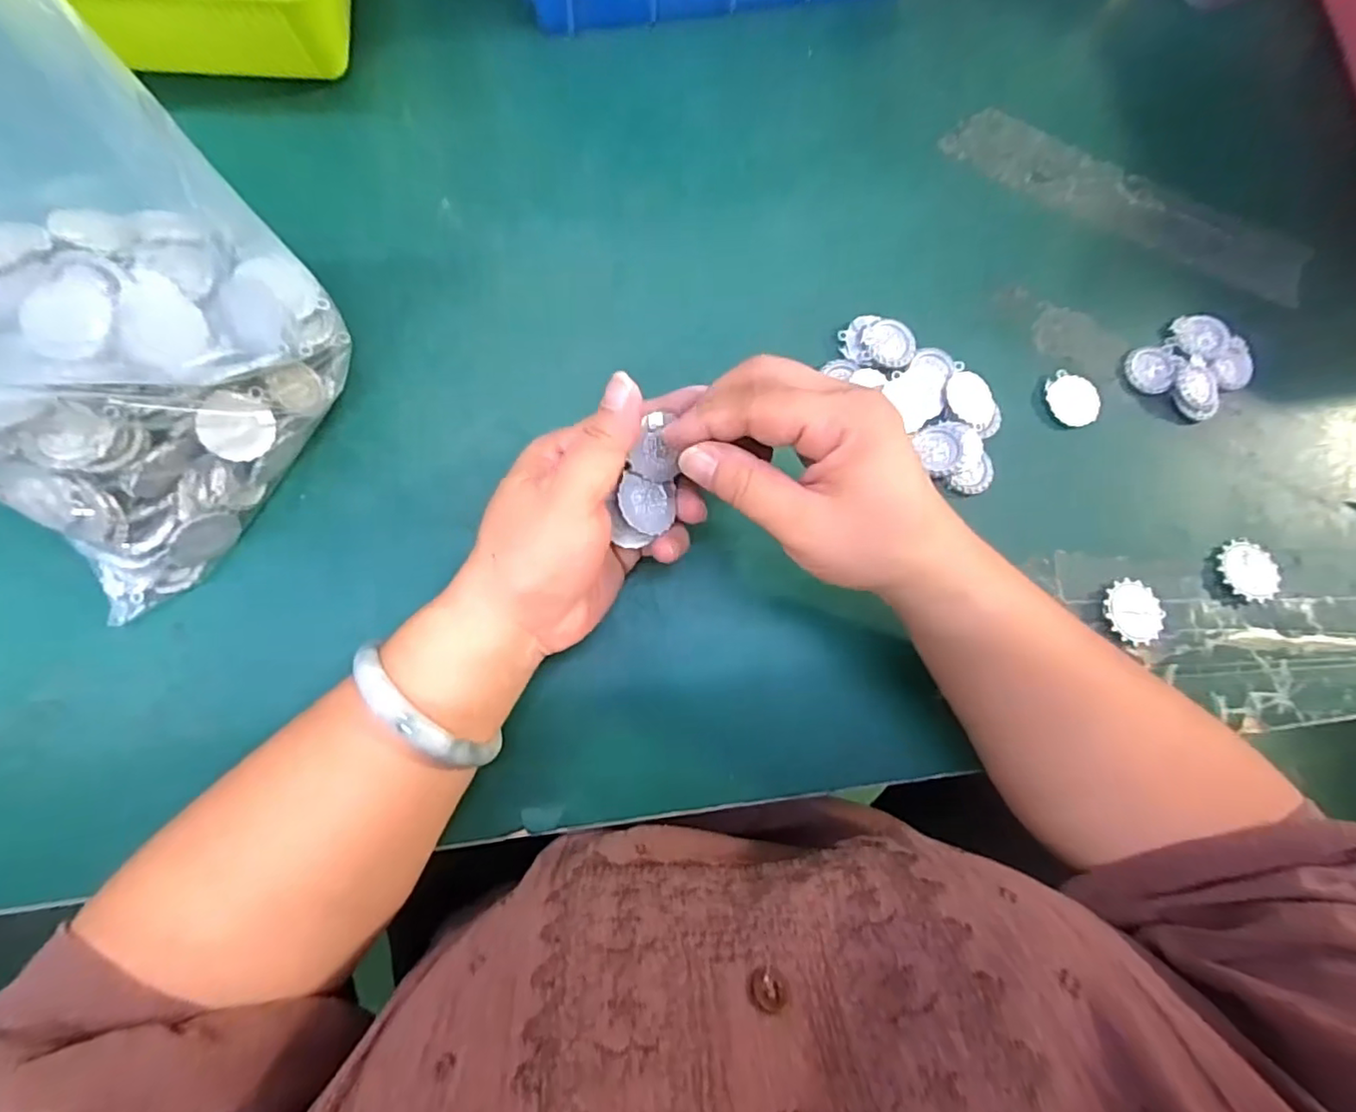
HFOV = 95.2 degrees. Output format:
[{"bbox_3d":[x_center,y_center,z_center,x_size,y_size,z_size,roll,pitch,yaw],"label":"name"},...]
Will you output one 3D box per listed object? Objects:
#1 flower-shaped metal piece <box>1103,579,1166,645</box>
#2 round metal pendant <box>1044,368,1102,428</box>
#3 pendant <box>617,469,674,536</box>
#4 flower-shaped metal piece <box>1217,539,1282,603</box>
[{"bbox_3d":[0.241,0.030,0.328,0.035,0.007,0.033,1,83,-6],"label":"flower-shaped metal piece"},{"bbox_3d":[0.219,-0.087,0.342,0.030,0.005,0.032,1,83,-6],"label":"round metal pendant"},{"bbox_3d":[-0.013,-0.021,0.261,0.025,0.004,0.023,7,79,-35],"label":"pendant"},{"bbox_3d":[0.310,0.008,0.336,0.032,0.005,0.032,-3,83,-7],"label":"flower-shaped metal piece"}]

